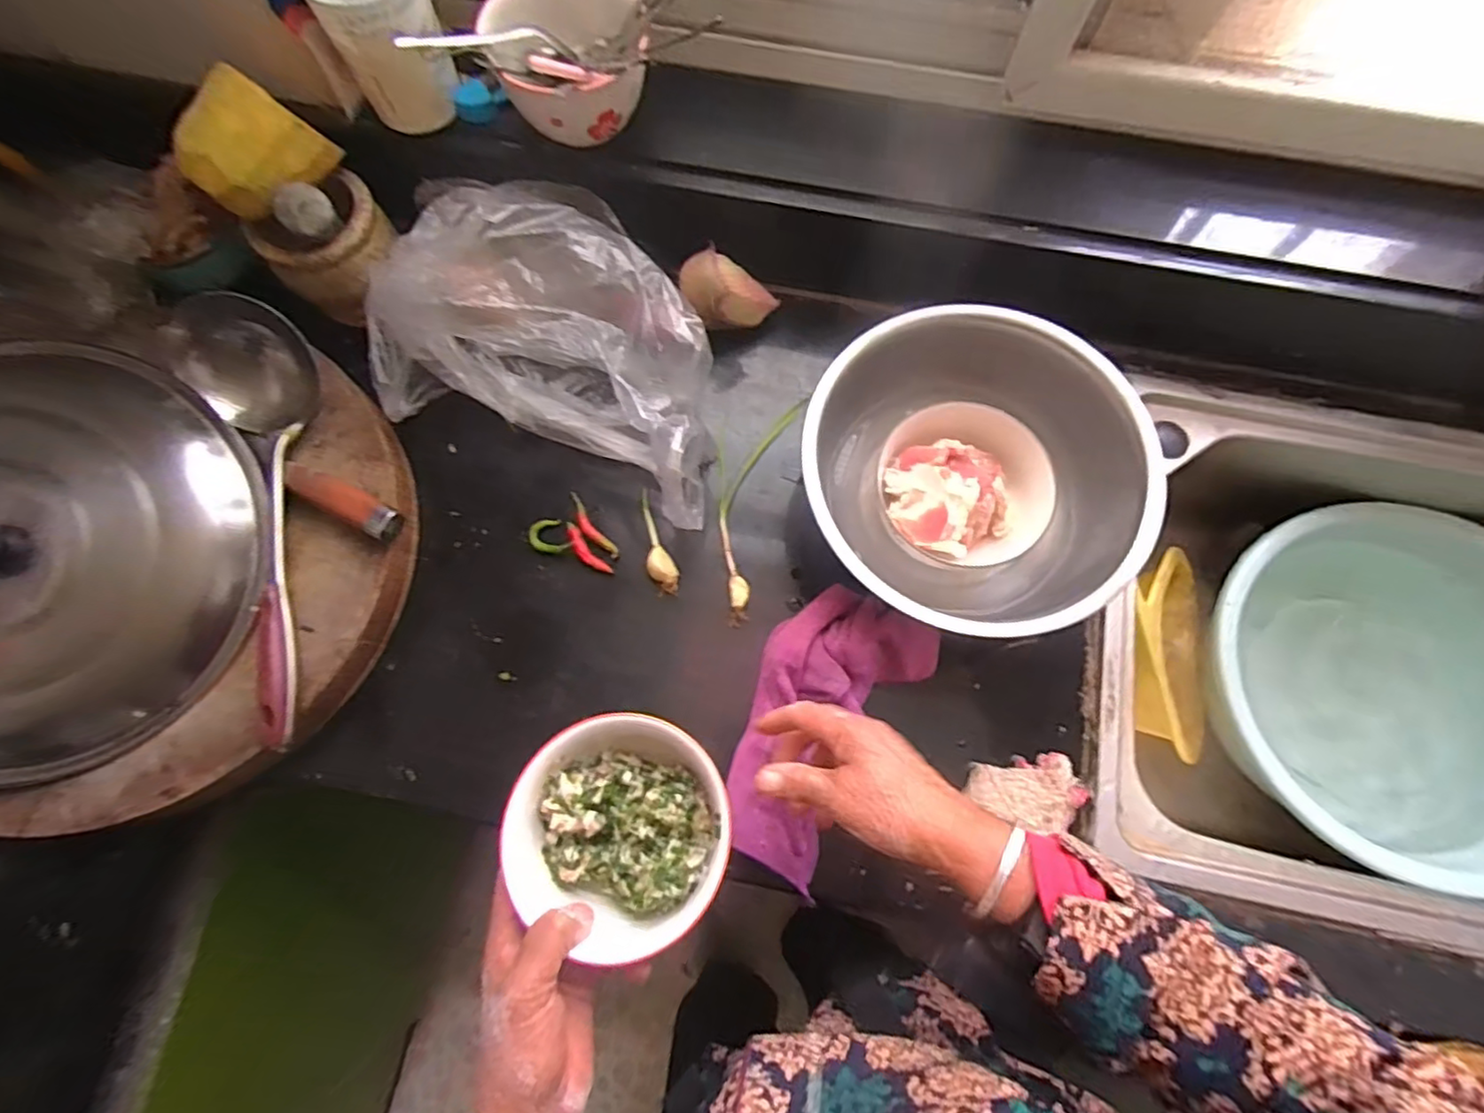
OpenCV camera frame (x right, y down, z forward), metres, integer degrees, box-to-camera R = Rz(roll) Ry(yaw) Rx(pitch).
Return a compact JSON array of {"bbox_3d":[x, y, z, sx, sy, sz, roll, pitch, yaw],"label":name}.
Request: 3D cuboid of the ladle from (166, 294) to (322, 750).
[{"bbox_3d":[-0.351,-0.034,0.480,0.098,0.064,0.338,-18,79,-9],"label":"ladle"}]

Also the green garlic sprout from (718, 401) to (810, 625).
[{"bbox_3d":[0.003,-0.050,0.567,0.065,0.013,0.220,11,73,3],"label":"green garlic sprout"}]

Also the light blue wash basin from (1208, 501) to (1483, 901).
[{"bbox_3d":[0.647,0.138,0.667,0.346,0.154,0.345,1,77,-4],"label":"light blue wash basin"}]

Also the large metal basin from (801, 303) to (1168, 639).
[{"bbox_3d":[0.179,-0.060,0.524,0.257,0.103,0.237,1,77,-4],"label":"large metal basin"}]

